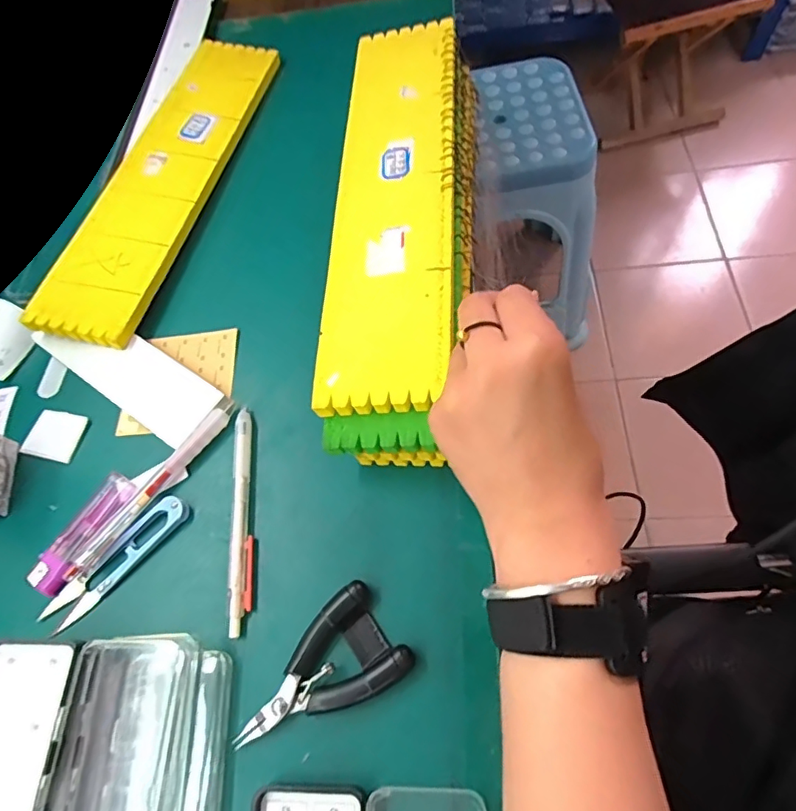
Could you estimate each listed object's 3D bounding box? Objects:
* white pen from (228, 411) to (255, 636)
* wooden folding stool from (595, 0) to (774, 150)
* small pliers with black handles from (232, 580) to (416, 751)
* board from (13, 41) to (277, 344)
[{"bbox_3d":[-0.098,0.067,0.324,0.016,0.014,0.137,-10,63,3],"label":"white pen"},{"bbox_3d":[0.668,-0.910,1.353,0.341,0.302,0.276,-18,63,-1],"label":"wooden folding stool"},{"bbox_3d":[-0.043,0.143,0.274,0.093,0.019,0.052,-37,65,-10],"label":"small pliers with black handles"},{"bbox_3d":[-0.199,-0.203,0.451,0.088,0.012,0.341,12,66,7],"label":"board"}]

